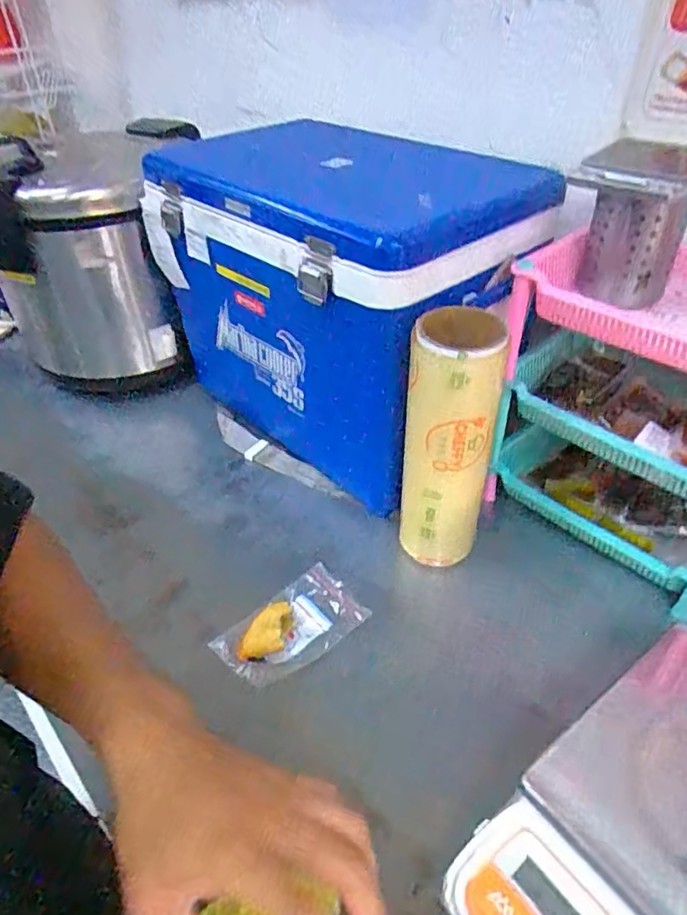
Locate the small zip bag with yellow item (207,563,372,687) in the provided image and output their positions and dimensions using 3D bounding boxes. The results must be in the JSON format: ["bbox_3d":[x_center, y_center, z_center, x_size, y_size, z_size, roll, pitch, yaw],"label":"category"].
[{"bbox_3d":[-0.058,0.190,0.665,0.160,0.032,0.095,-31,48,-31],"label":"small zip bag with yellow item"}]

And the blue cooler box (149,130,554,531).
[{"bbox_3d":[-0.015,-0.226,0.848,0.292,0.368,0.528,-32,49,-32],"label":"blue cooler box"}]

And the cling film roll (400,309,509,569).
[{"bbox_3d":[0.114,0.003,0.656,0.091,0.336,0.078,11,41,14],"label":"cling film roll"}]

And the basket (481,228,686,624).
[{"bbox_3d":[0.338,-0.056,0.675,0.307,0.313,0.189,29,49,31],"label":"basket"}]

